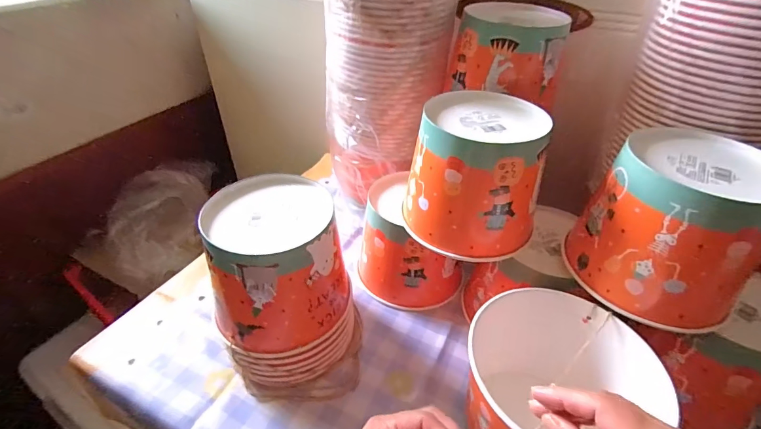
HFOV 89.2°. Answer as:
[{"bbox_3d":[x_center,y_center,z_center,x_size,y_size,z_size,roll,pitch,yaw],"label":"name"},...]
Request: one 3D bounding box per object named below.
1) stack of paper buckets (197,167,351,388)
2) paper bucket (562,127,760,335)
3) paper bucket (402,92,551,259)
[{"bbox_3d":[-0.107,0.075,0.440,0.141,0.186,0.151,-14,41,-17],"label":"stack of paper buckets"},{"bbox_3d":[0.288,0.013,0.376,0.145,0.133,0.143,0,39,0],"label":"paper bucket"},{"bbox_3d":[0.111,-0.045,0.434,0.134,0.129,0.136,0,39,0],"label":"paper bucket"}]

